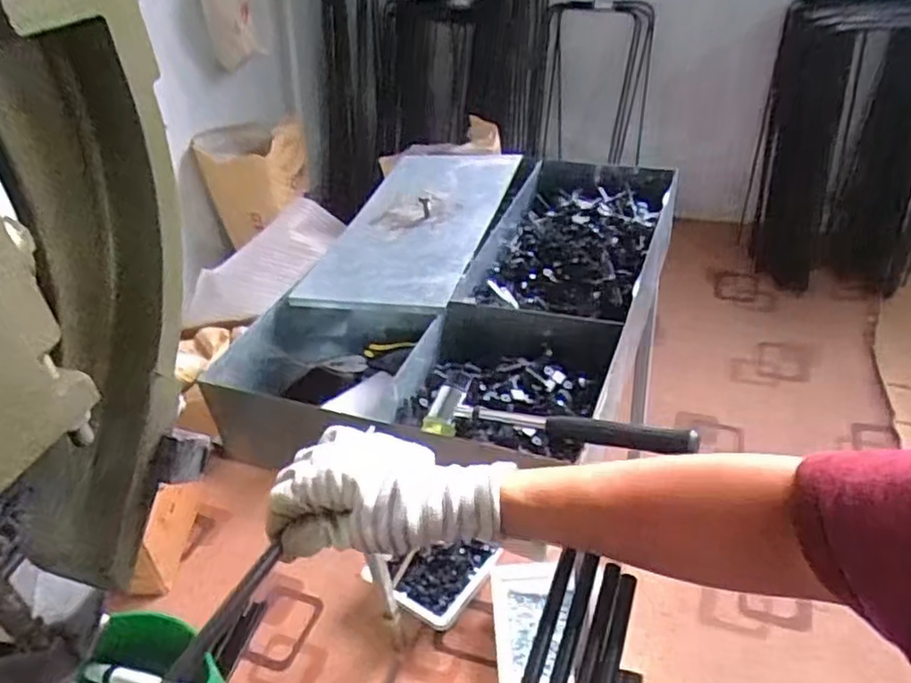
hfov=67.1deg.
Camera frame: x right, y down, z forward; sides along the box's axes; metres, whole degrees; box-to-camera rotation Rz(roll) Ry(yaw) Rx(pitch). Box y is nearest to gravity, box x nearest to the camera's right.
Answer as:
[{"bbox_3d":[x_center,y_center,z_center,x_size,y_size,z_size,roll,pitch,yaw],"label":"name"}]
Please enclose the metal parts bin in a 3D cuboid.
[{"bbox_3d":[0.028,-0.076,0.916,0.428,0.133,0.648,11,40,20],"label":"metal parts bin"}]

